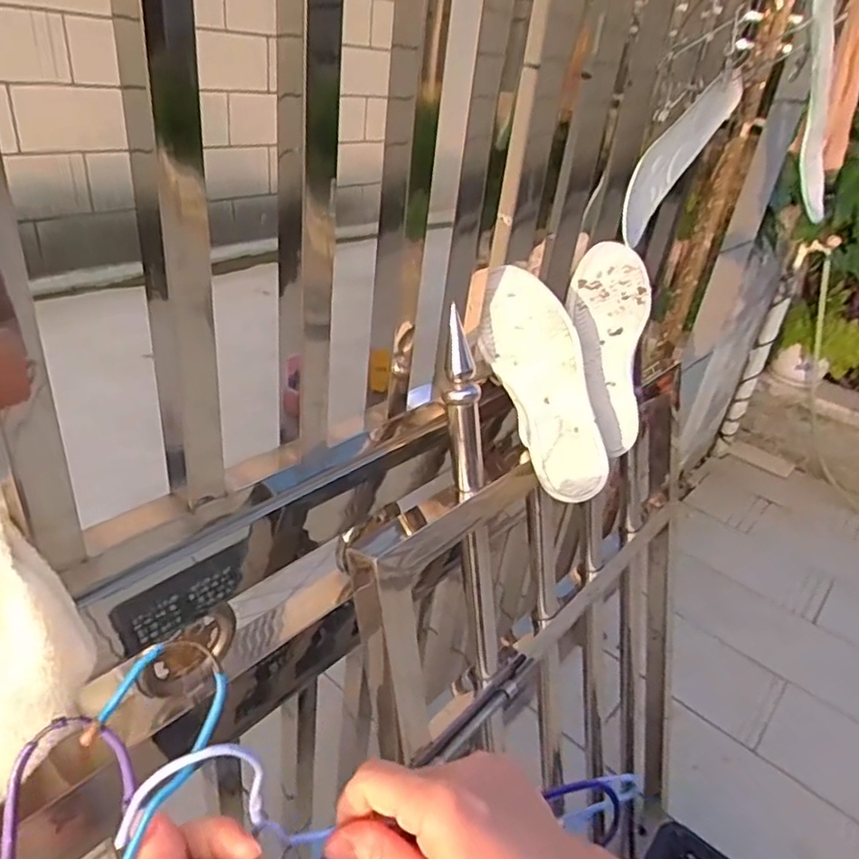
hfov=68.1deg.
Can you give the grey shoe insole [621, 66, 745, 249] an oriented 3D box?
[{"bbox_3d":[0.305,-0.332,0.779,0.080,0.226,0.047,26,18,-34],"label":"grey shoe insole"}]

